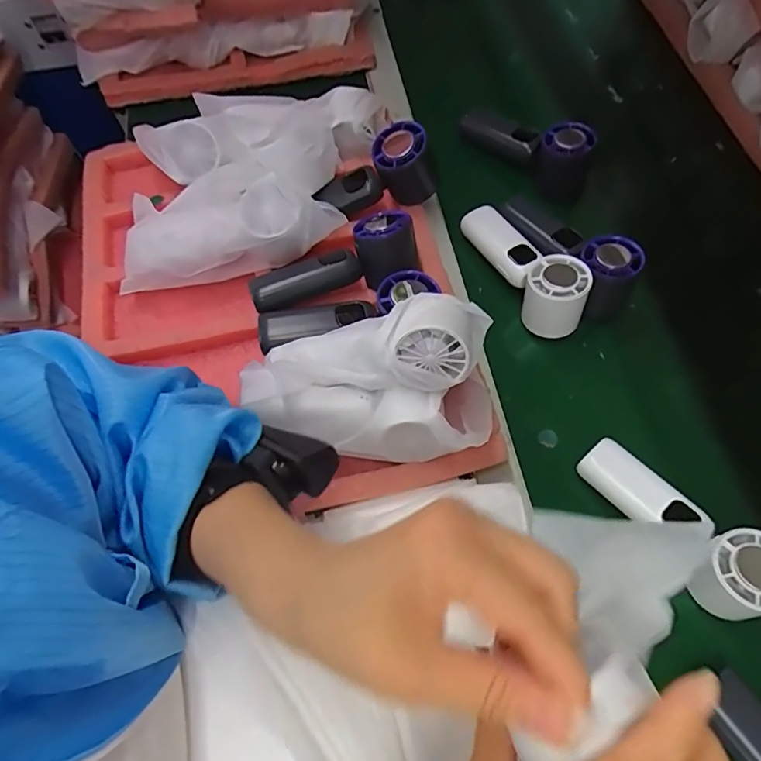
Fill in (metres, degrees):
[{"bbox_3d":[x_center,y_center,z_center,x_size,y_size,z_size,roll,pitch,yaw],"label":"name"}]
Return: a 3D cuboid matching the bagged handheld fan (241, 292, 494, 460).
[{"bbox_3d":[-0.007,0.003,0.363,0.178,0.063,0.106,-12,66,-5],"label":"bagged handheld fan"}]

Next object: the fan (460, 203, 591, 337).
[{"bbox_3d":[0.137,-0.114,0.477,0.048,0.061,0.154,-23,67,-10],"label":"fan"}]

